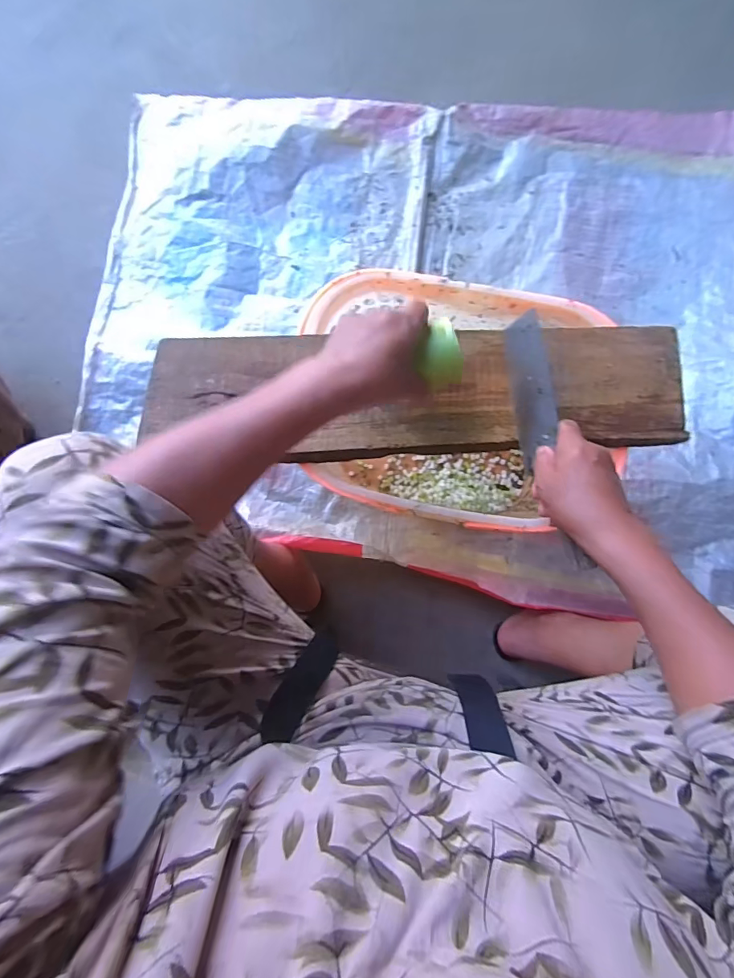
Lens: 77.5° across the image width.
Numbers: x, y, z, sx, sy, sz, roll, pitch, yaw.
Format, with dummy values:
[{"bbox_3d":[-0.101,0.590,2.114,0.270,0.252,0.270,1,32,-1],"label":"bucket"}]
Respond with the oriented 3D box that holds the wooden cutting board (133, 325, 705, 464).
[{"bbox_3d":[0.047,-0.114,0.528,0.617,0.028,0.146,-3,83,3],"label":"wooden cutting board"}]

